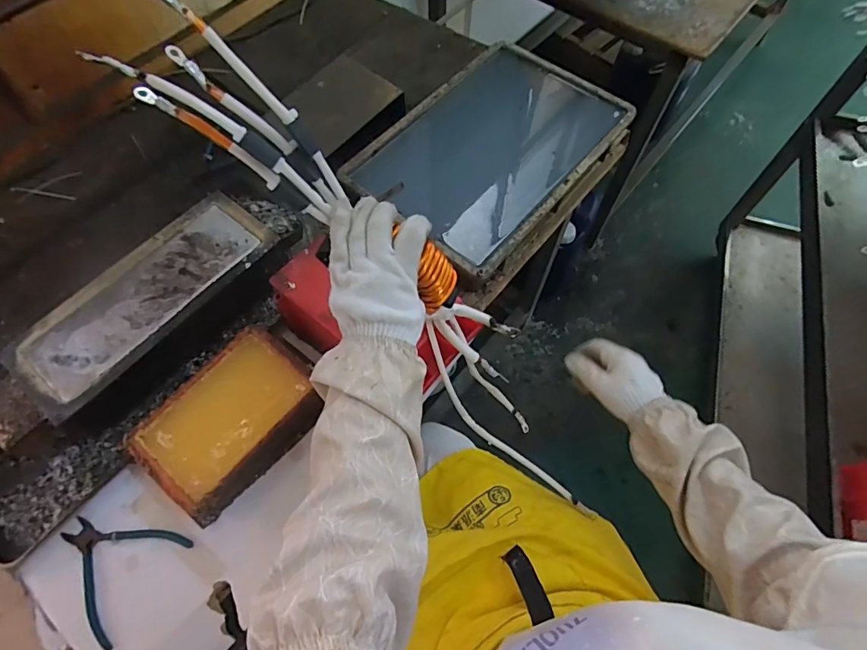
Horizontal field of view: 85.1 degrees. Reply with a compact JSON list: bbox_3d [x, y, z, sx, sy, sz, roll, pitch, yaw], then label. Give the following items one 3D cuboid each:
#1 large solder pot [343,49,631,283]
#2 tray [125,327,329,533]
[{"bbox_3d":[0.101,-0.282,0.799,0.298,0.095,0.449,36,69,18],"label":"large solder pot"},{"bbox_3d":[-0.243,0.114,0.588,0.145,0.065,0.212,41,71,19],"label":"tray"}]

